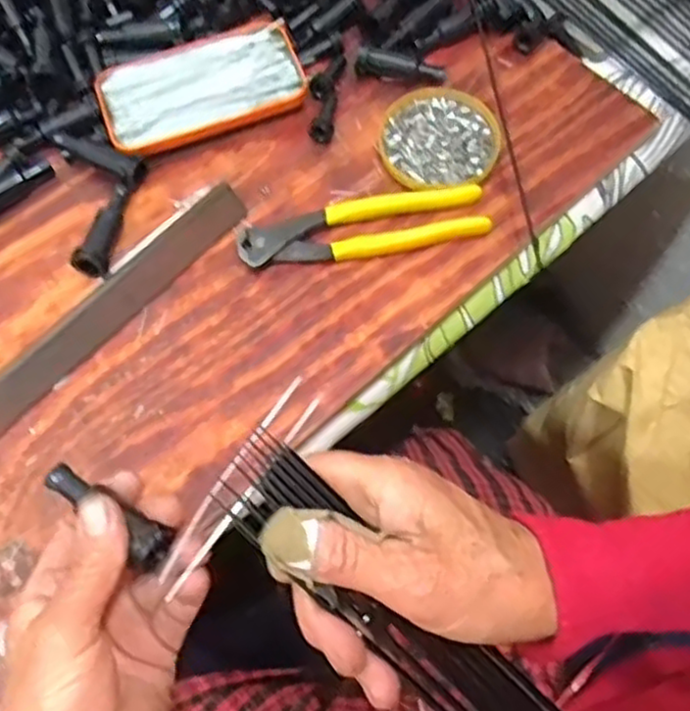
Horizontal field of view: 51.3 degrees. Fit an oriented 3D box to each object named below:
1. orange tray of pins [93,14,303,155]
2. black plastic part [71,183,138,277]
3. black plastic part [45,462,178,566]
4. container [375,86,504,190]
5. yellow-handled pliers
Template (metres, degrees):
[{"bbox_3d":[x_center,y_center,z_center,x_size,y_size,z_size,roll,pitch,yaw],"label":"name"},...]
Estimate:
[{"bbox_3d":[-0.103,-0.195,0.522,0.144,0.015,0.076,-21,68,-8],"label":"orange tray of pins"},{"bbox_3d":[-0.161,-0.087,0.487,0.020,0.023,0.075,10,68,6],"label":"black plastic part"},{"bbox_3d":[-0.109,0.072,0.331,0.071,0.016,0.019,29,71,22],"label":"black plastic part"},{"bbox_3d":[0.066,-0.155,0.512,0.082,0.011,0.085,0,67,1],"label":"container"},{"bbox_3d":[0.012,-0.086,0.480,0.163,0.015,0.039,-10,67,-3],"label":"yellow-handled pliers"}]

